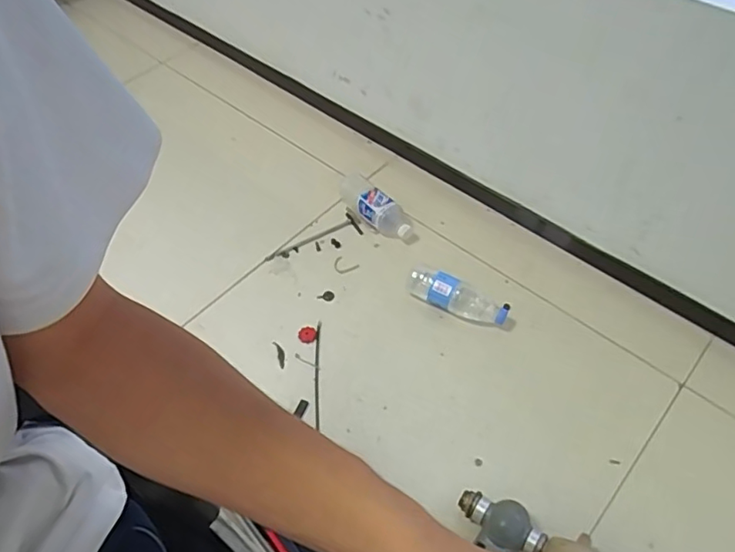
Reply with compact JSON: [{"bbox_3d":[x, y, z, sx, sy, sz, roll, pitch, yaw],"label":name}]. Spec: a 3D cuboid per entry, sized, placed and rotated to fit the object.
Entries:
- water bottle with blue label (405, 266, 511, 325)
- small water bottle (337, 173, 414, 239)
[{"bbox_3d":[0.180,0.039,1.139,0.209,0.061,0.072,22,57,17],"label":"water bottle with blue label"},{"bbox_3d":[0.006,-0.160,1.293,0.065,0.065,0.242,-35,60,-22],"label":"small water bottle"}]

